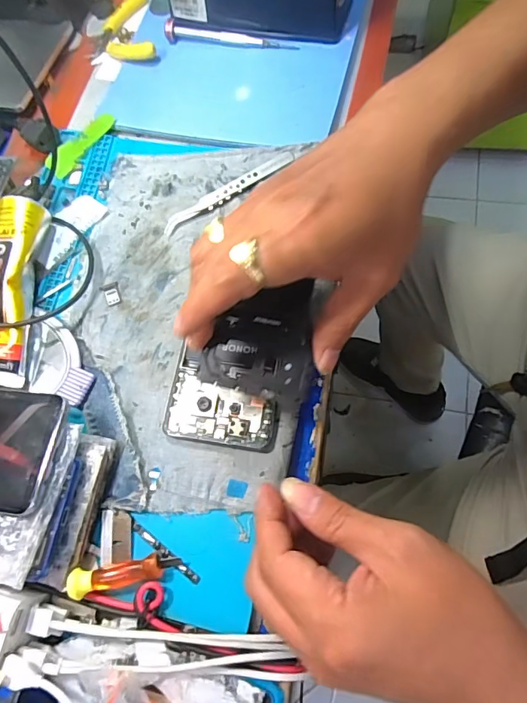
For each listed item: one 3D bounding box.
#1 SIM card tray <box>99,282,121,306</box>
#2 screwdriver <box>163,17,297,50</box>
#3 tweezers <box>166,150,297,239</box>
[{"bbox_3d":[-0.117,-0.045,0.342,0.014,0.004,0.020,-26,69,-2],"label":"SIM card tray"},{"bbox_3d":[-0.031,-0.283,0.404,0.120,0.010,0.014,12,73,12],"label":"screwdriver"},{"bbox_3d":[-0.029,-0.128,0.357,0.115,0.016,0.012,-31,70,-4],"label":"tweezers"}]

